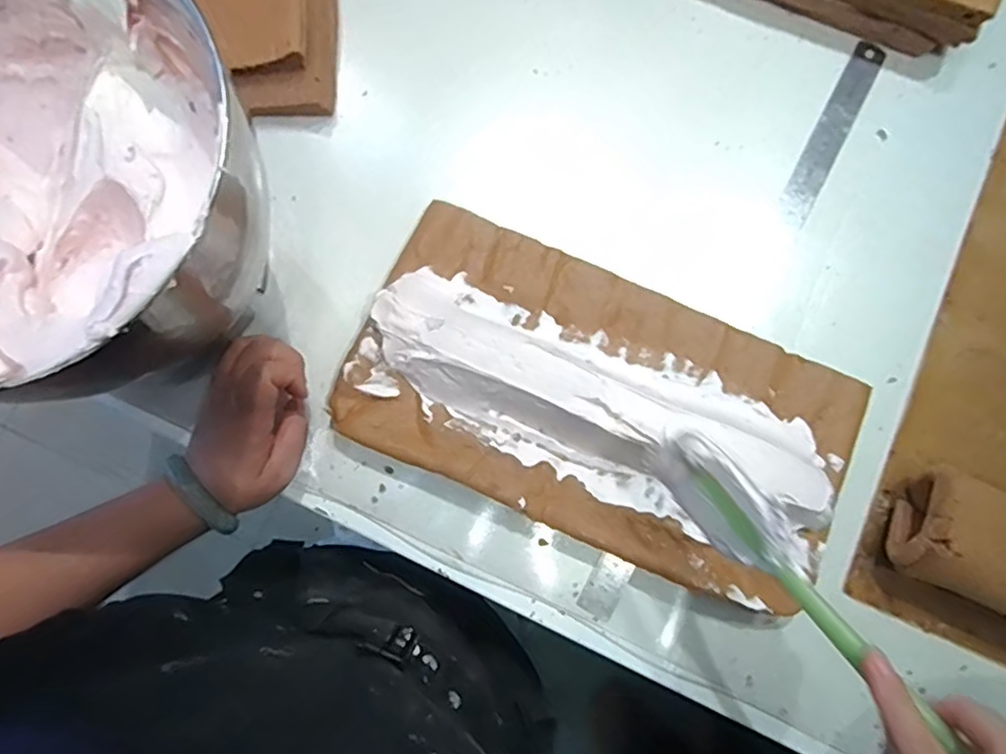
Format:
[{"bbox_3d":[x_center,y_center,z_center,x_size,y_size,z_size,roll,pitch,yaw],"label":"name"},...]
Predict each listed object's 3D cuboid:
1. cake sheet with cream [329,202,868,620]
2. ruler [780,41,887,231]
[{"bbox_3d":[0.075,0.016,0.464,0.364,0.037,0.193,24,79,2],"label":"cake sheet with cream"},{"bbox_3d":[0.281,-0.210,0.541,0.028,0.004,0.177,29,83,2],"label":"ruler"}]

